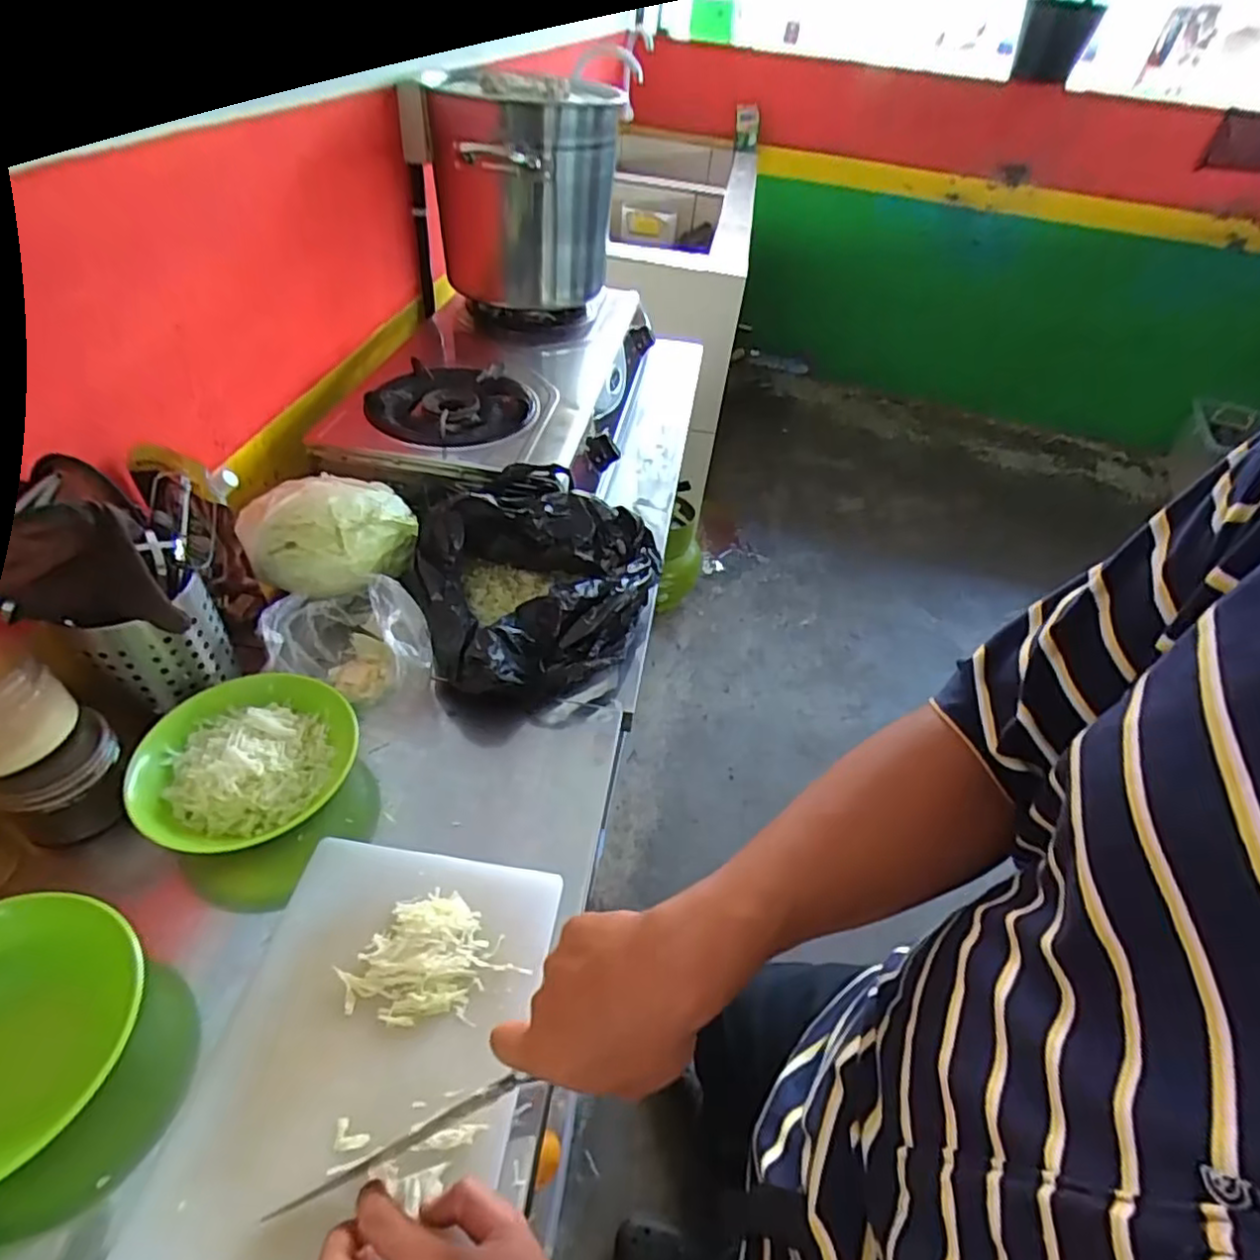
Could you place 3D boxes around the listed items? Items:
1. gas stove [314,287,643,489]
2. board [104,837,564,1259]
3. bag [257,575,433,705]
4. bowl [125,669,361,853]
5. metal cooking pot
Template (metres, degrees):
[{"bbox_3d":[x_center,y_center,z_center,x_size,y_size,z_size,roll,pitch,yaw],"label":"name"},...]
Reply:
[{"bbox_3d":[-0.185,-0.377,1.033,0.361,0.136,0.593,9,44,2],"label":"gas stove"},{"bbox_3d":[-0.179,0.290,0.454,0.204,0.020,0.301,9,44,2],"label":"board"},{"bbox_3d":[-0.275,0.009,0.661,0.141,0.089,0.123,-11,46,-17],"label":"bag"},{"bbox_3d":[-0.322,0.113,0.580,0.162,0.067,0.143,-20,50,-25],"label":"bowl"},{"bbox_3d":[-0.156,-0.620,0.999,0.251,0.309,0.232,-3,45,-10],"label":"metal cooking pot"}]

